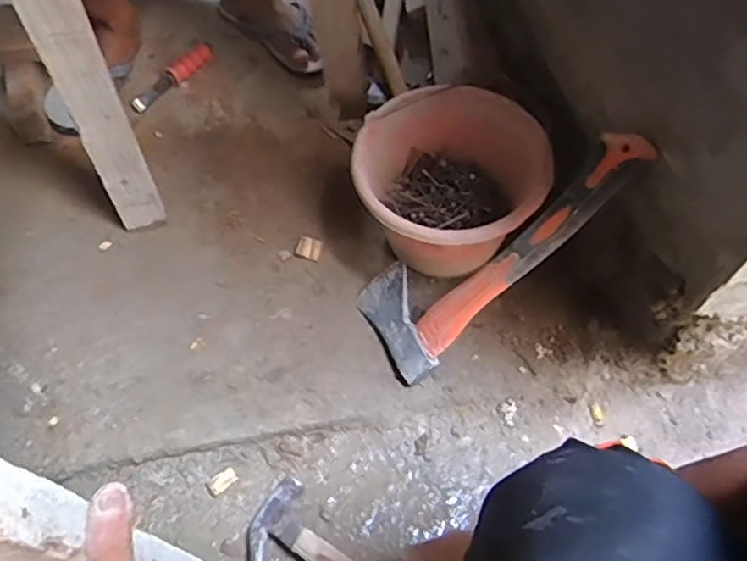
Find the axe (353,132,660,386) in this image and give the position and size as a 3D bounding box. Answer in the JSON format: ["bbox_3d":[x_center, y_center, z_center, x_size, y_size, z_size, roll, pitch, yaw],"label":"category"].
[{"bbox_3d":[0.130,-0.023,0.695,0.030,0.389,0.135,17,47,-39],"label":"axe"}]

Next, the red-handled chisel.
[{"bbox_3d":[-0.335,-0.341,1.047,0.031,0.027,0.173,34,63,19],"label":"red-handled chisel"}]

